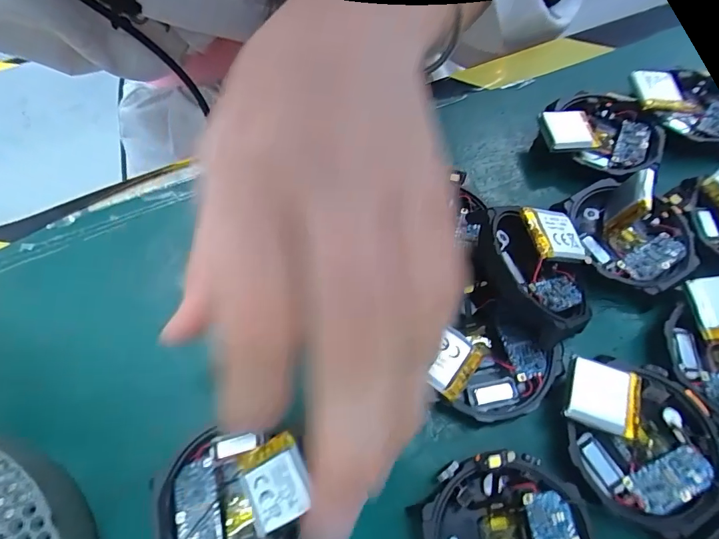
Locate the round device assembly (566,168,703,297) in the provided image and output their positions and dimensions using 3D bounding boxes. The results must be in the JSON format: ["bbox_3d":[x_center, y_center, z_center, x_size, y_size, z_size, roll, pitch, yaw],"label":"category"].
[{"bbox_3d":[0.108,-0.017,0.167,0.050,0.022,0.045,32,69,14],"label":"round device assembly"}]

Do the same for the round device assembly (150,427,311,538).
[{"bbox_3d":[-0.039,0.073,0.128,0.044,0.010,0.043,-4,68,9],"label":"round device assembly"}]

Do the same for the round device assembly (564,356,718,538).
[{"bbox_3d":[0.089,0.051,0.132,0.047,0.010,0.049,0,65,0],"label":"round device assembly"}]

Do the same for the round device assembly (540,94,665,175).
[{"bbox_3d":[0.111,-0.063,0.196,0.051,0.015,0.044,19,66,9],"label":"round device assembly"}]

